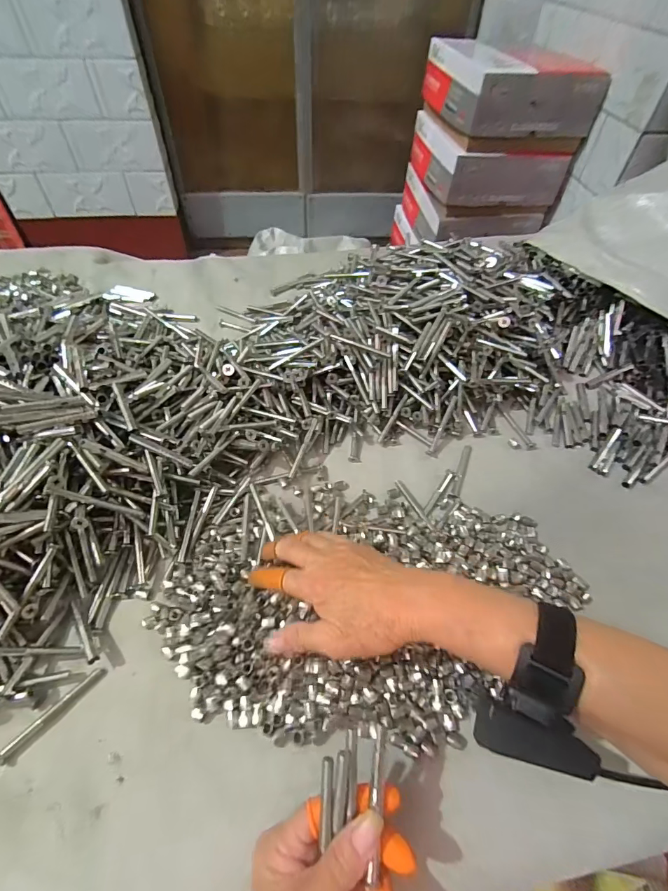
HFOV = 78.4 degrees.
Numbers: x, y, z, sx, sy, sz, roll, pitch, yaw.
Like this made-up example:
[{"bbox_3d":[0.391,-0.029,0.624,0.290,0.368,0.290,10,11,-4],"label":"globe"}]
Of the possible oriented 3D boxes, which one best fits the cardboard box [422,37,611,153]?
[{"bbox_3d":[0.420,-0.885,1.015,0.303,0.130,0.363,-8,53,-8],"label":"cardboard box"}]

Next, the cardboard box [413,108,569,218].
[{"bbox_3d":[0.406,-0.789,1.124,0.299,0.144,0.349,-5,53,-6],"label":"cardboard box"}]

